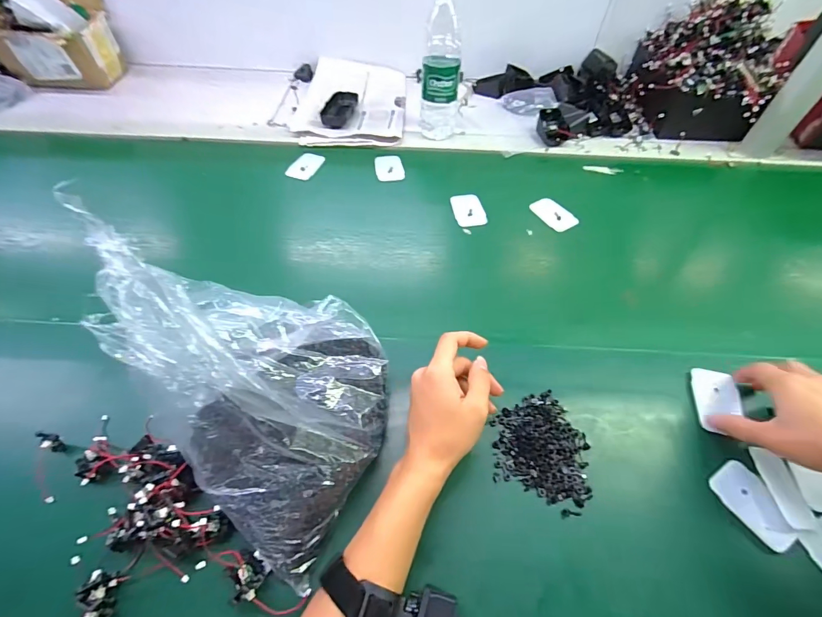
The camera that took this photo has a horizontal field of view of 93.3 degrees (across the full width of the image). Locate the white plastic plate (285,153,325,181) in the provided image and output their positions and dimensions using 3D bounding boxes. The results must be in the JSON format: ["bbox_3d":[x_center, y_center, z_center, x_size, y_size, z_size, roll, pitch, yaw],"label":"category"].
[{"bbox_3d":[-0.177,-0.242,0.655,0.042,0.004,0.067,21,58,13],"label":"white plastic plate"}]

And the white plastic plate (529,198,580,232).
[{"bbox_3d":[0.217,-0.144,0.593,0.045,0.005,0.070,-27,60,-18],"label":"white plastic plate"}]

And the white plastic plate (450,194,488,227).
[{"bbox_3d":[0.089,-0.152,0.598,0.046,0.004,0.066,-9,59,-4],"label":"white plastic plate"}]

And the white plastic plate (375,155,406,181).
[{"bbox_3d":[-0.036,-0.240,0.657,0.046,0.004,0.058,-8,56,-6],"label":"white plastic plate"}]

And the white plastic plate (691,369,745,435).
[{"bbox_3d":[0.322,0.097,0.407,0.043,0.009,0.068,11,56,7],"label":"white plastic plate"}]

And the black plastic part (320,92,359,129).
[{"bbox_3d":[-0.138,-0.380,0.740,0.052,0.015,0.102,14,56,9],"label":"black plastic part"}]

